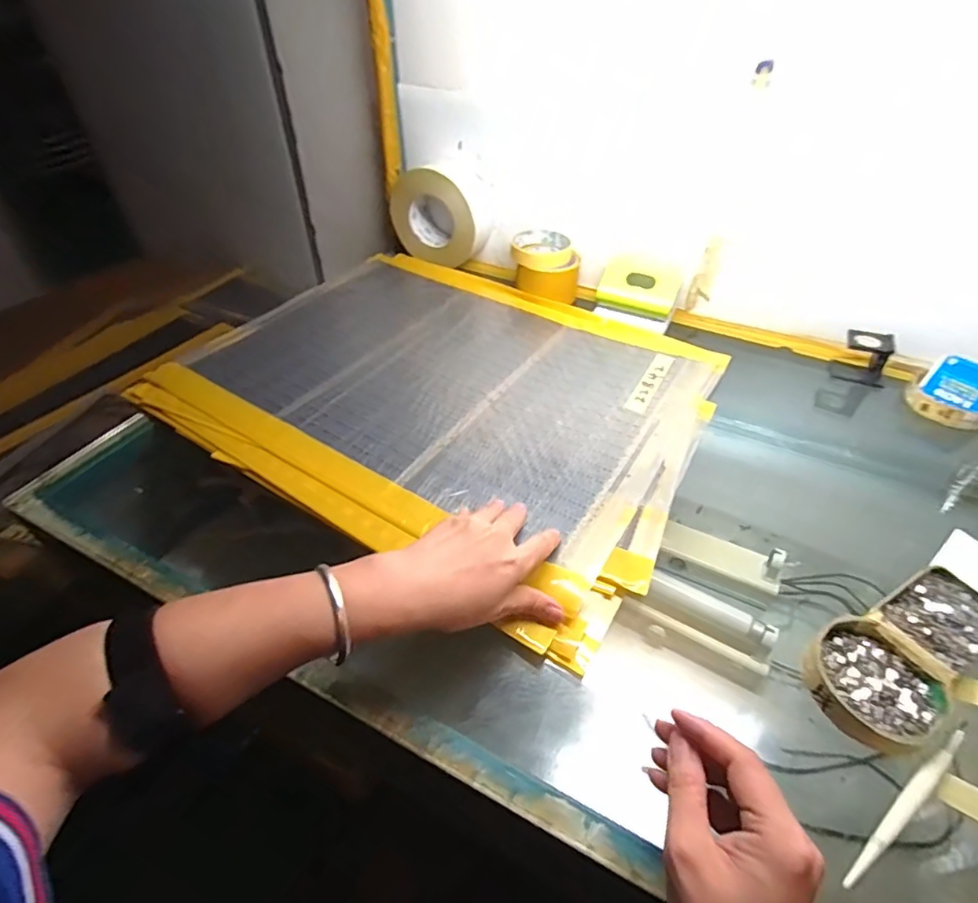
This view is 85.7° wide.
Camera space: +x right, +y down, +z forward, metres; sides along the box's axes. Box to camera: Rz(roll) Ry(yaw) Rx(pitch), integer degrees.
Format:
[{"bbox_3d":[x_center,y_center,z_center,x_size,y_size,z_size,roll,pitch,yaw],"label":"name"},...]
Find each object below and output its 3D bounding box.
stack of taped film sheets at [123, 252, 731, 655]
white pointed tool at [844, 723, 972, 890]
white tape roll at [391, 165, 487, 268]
[{"bbox_3d":[-0.056,-0.087,0.611,0.532,0.019,0.440,25,50,24],"label":"stack of taped film sheets"},{"bbox_3d":[0.249,0.203,0.310,0.137,0.004,0.010,-24,49,-24],"label":"white pointed tool"},{"bbox_3d":[-0.071,-0.347,0.787,0.138,0.128,0.076,24,49,22],"label":"white tape roll"}]

